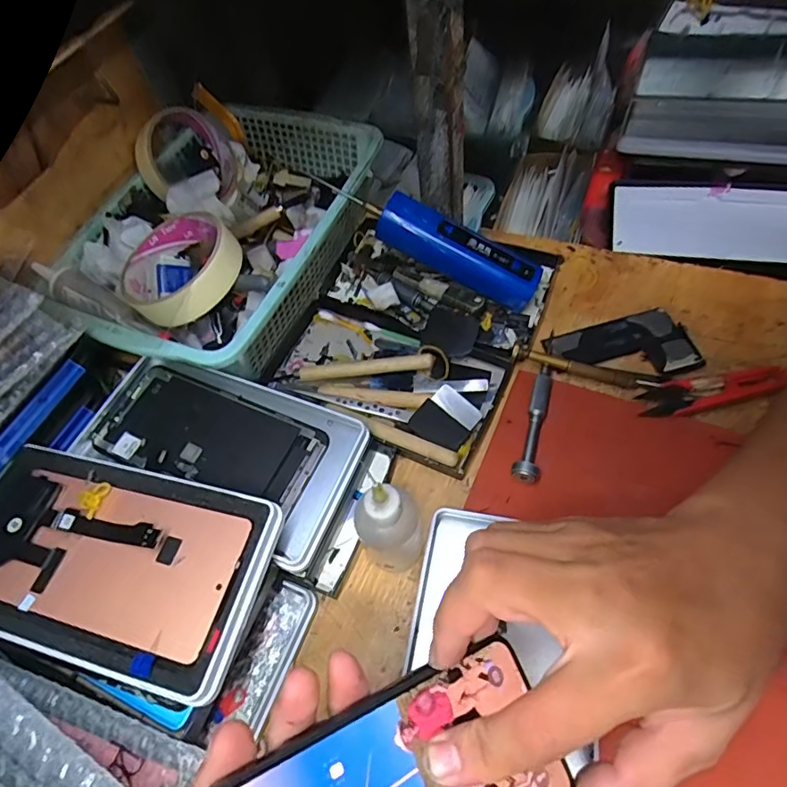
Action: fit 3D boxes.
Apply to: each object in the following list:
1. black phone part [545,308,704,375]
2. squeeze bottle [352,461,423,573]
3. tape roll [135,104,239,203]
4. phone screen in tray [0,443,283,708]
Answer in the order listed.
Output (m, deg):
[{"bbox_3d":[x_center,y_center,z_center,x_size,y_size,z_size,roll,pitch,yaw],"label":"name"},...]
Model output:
[{"bbox_3d":[0.171,-0.034,0.380,0.095,0.014,0.060,-15,59,-3],"label":"black phone part"},{"bbox_3d":[-0.003,0.076,0.286,0.037,0.100,0.033,1,60,7],"label":"squeeze bottle"},{"bbox_3d":[-0.187,-0.215,0.459,0.030,0.075,0.087,5,17,42],"label":"tape roll"},{"bbox_3d":[-0.158,0.088,0.278,0.179,0.011,0.101,12,61,15],"label":"phone screen in tray"}]

